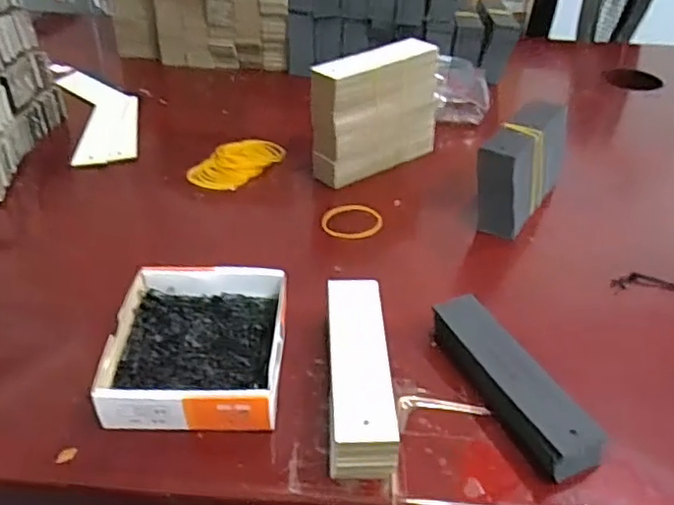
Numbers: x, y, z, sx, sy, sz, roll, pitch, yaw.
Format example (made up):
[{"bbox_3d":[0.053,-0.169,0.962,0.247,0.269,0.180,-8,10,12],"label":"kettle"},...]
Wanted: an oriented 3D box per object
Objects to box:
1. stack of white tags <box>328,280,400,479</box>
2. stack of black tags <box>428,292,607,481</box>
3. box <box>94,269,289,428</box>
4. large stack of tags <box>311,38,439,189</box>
[{"bbox_3d":[0.013,0.072,0.371,0.035,0.036,0.126,1,37,-2],"label":"stack of white tags"},{"bbox_3d":[0.102,0.077,0.374,0.031,0.027,0.133,-13,40,-19],"label":"stack of black tags"},{"bbox_3d":[-0.085,0.057,0.385,0.101,0.033,0.114,2,37,-1],"label":"box"},{"bbox_3d":[0.039,-0.134,0.581,0.132,0.112,0.035,-23,44,-30],"label":"large stack of tags"}]

